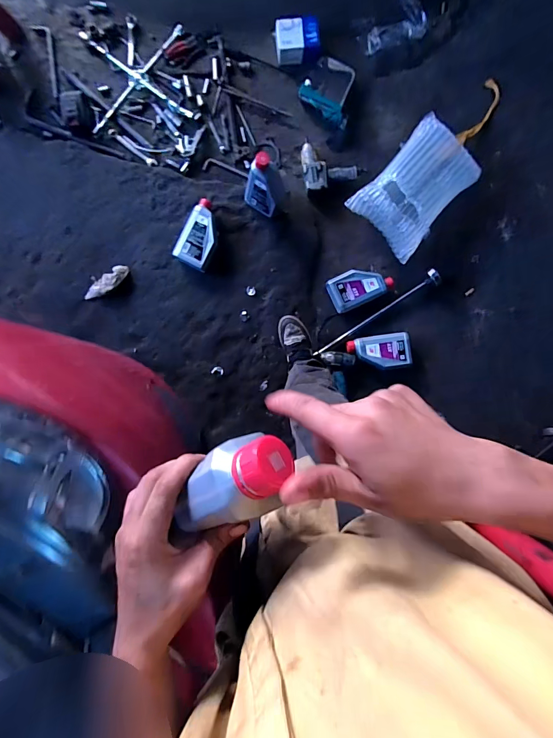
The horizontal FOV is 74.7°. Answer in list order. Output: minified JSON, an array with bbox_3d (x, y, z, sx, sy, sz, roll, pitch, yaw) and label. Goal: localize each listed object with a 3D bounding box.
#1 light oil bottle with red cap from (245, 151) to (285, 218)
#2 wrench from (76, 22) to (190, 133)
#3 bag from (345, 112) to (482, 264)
[{"bbox_3d":[-0.042,-0.605,1.192,0.129,0.242,0.085,38,90,-2],"label":"light oil bottle with red cap"},{"bbox_3d":[-0.501,-1.040,1.293,0.378,0.043,0.346,-4,91,-2],"label":"wrench"},{"bbox_3d":[0.494,-0.635,1.256,0.292,0.136,0.384,42,89,-2],"label":"bag"}]

